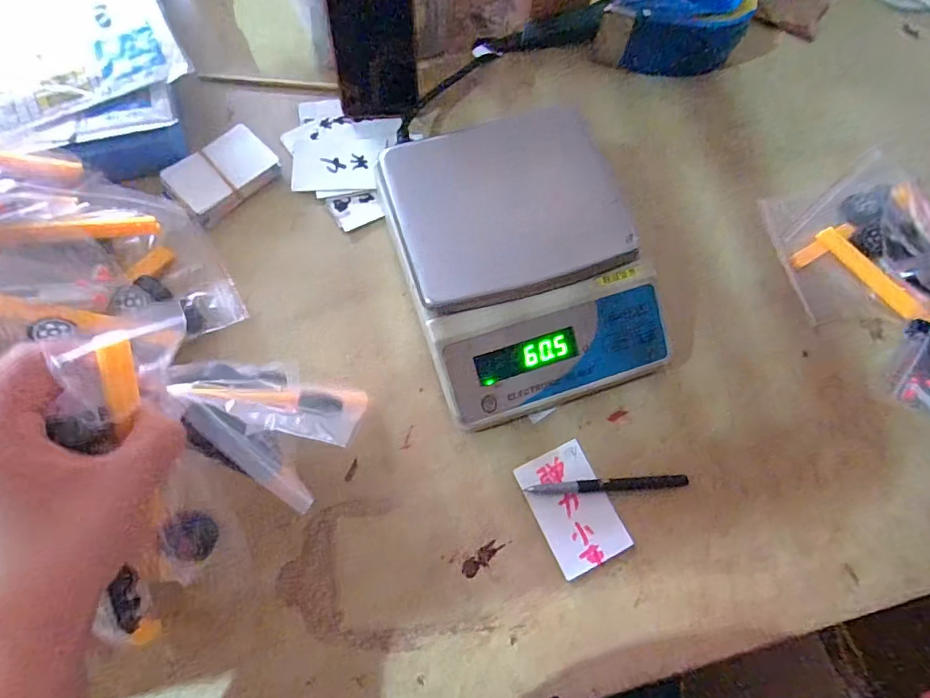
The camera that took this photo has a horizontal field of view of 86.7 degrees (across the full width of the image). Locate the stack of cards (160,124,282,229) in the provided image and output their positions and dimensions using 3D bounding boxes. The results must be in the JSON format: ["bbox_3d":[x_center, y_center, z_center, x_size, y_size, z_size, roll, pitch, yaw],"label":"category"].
[{"bbox_3d":[-0.228,-0.164,0.465,0.064,0.024,0.096,41,73,11],"label":"stack of cards"}]

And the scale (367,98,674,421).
[{"bbox_3d":[0.043,-0.076,0.413,0.188,0.086,0.246,-17,72,-9],"label":"scale"}]

